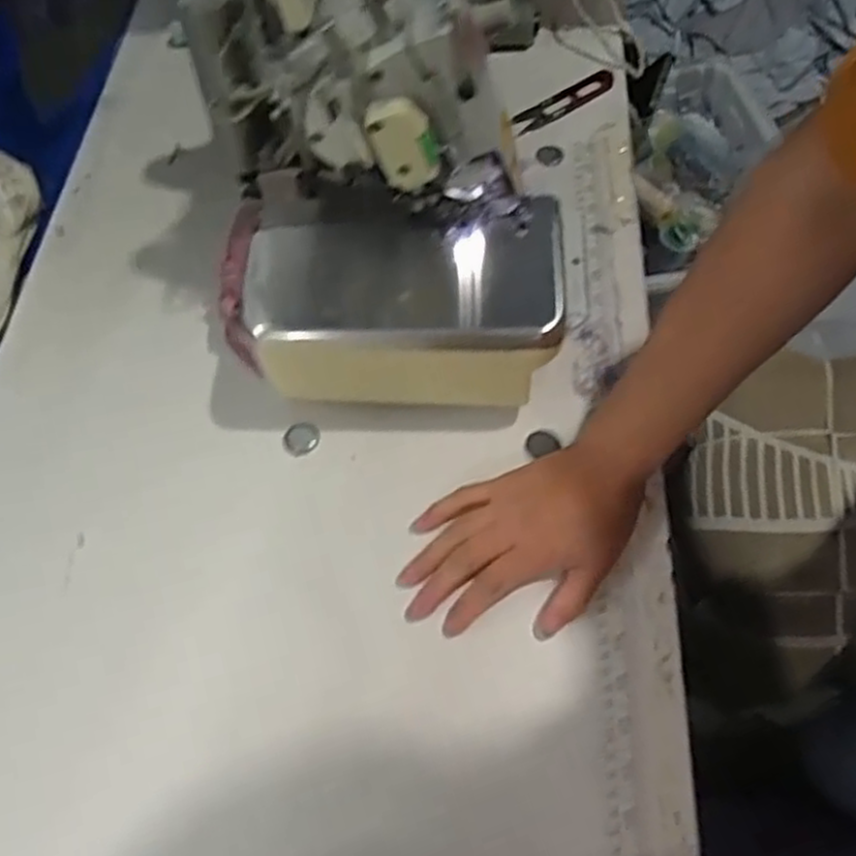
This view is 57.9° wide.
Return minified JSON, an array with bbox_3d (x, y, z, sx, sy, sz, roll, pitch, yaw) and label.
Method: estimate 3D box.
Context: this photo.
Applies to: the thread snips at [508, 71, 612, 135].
[{"bbox_3d":[0.130,-0.317,0.752,0.114,0.007,0.028,-31,66,-11],"label":"thread snips"}]

